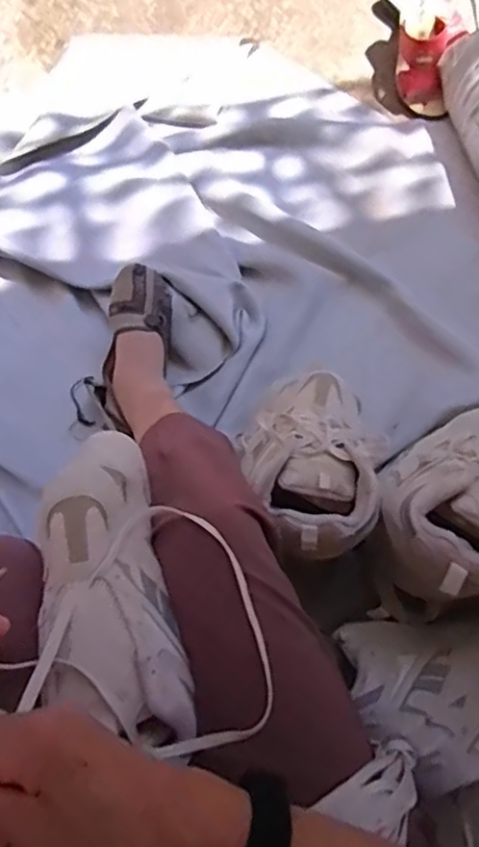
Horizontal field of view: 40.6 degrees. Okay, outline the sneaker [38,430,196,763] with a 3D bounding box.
[{"bbox_3d":[-0.101,0.113,0.497,0.088,0.093,0.254,-12,63,-4],"label":"sneaker"}]

